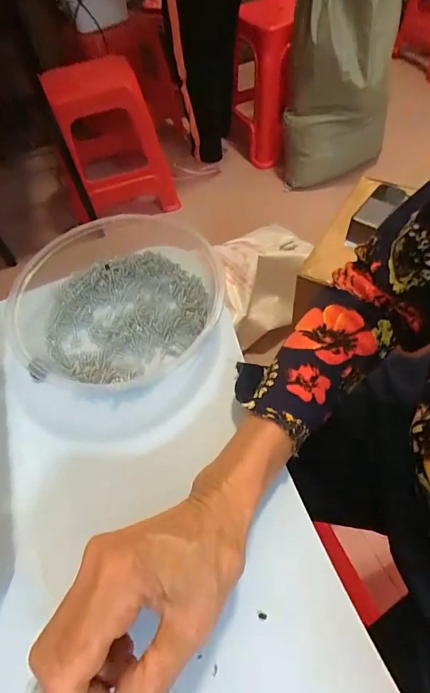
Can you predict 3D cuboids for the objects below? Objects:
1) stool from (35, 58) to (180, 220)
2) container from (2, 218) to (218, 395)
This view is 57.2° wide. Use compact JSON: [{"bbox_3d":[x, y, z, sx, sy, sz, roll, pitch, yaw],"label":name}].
[{"bbox_3d":[-0.393,-0.800,1.519,0.349,0.496,0.334,-22,55,-11],"label":"stool"},{"bbox_3d":[-0.096,-0.053,0.381,0.200,0.033,0.187,-2,54,3],"label":"container"}]

